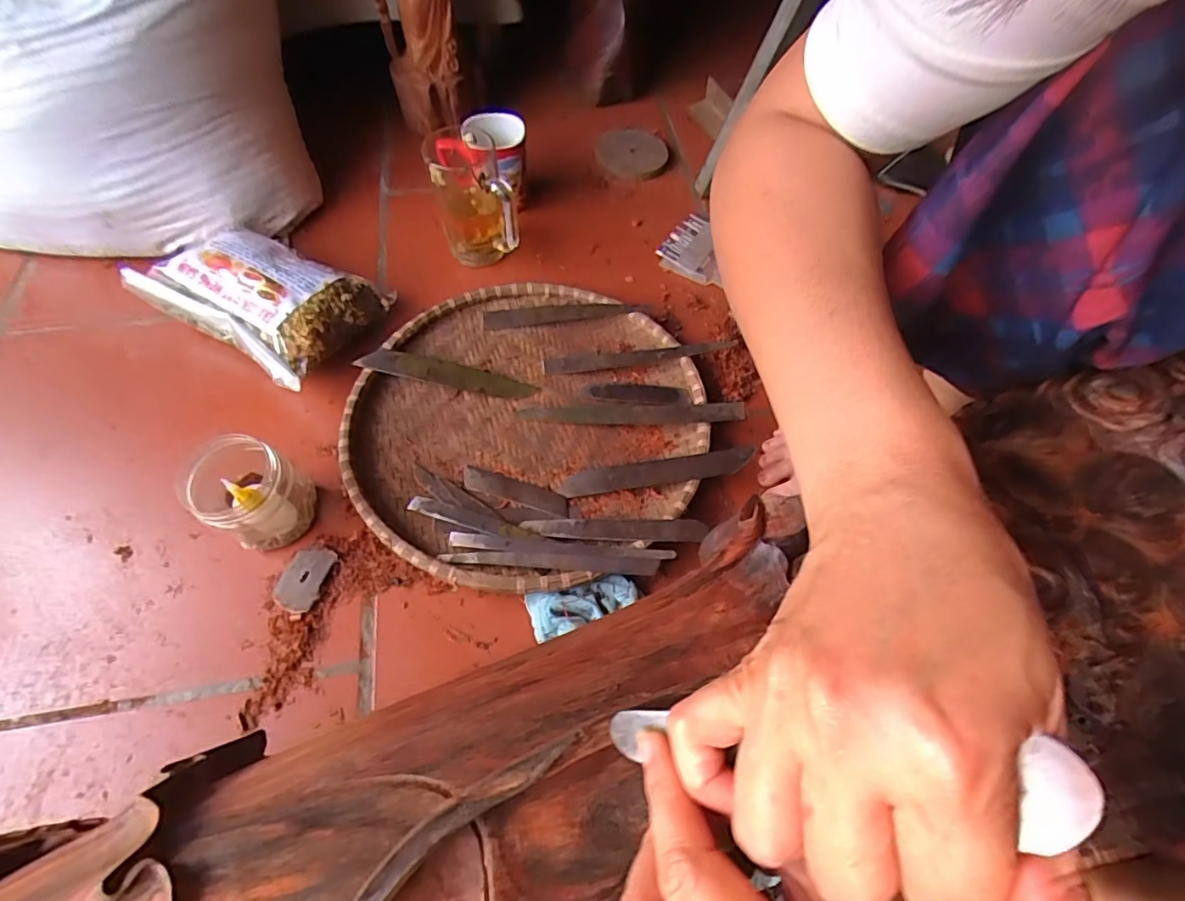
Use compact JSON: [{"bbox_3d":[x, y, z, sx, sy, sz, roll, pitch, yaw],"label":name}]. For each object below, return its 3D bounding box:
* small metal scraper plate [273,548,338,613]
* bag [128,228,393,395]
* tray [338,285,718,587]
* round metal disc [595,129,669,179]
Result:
[{"bbox_3d":[-0.244,0.108,0.474,0.037,0.006,0.054,12,60,6],"label":"small metal scraper plate"},{"bbox_3d":[-0.355,-0.157,0.590,0.234,0.074,0.140,24,62,12],"label":"bag"},{"bbox_3d":[-0.070,-0.033,0.541,0.325,0.029,0.324,1,59,-1],"label":"tray"},{"bbox_3d":[0.053,-0.403,0.754,0.096,0.014,0.102,-1,60,0],"label":"round metal disc"}]

